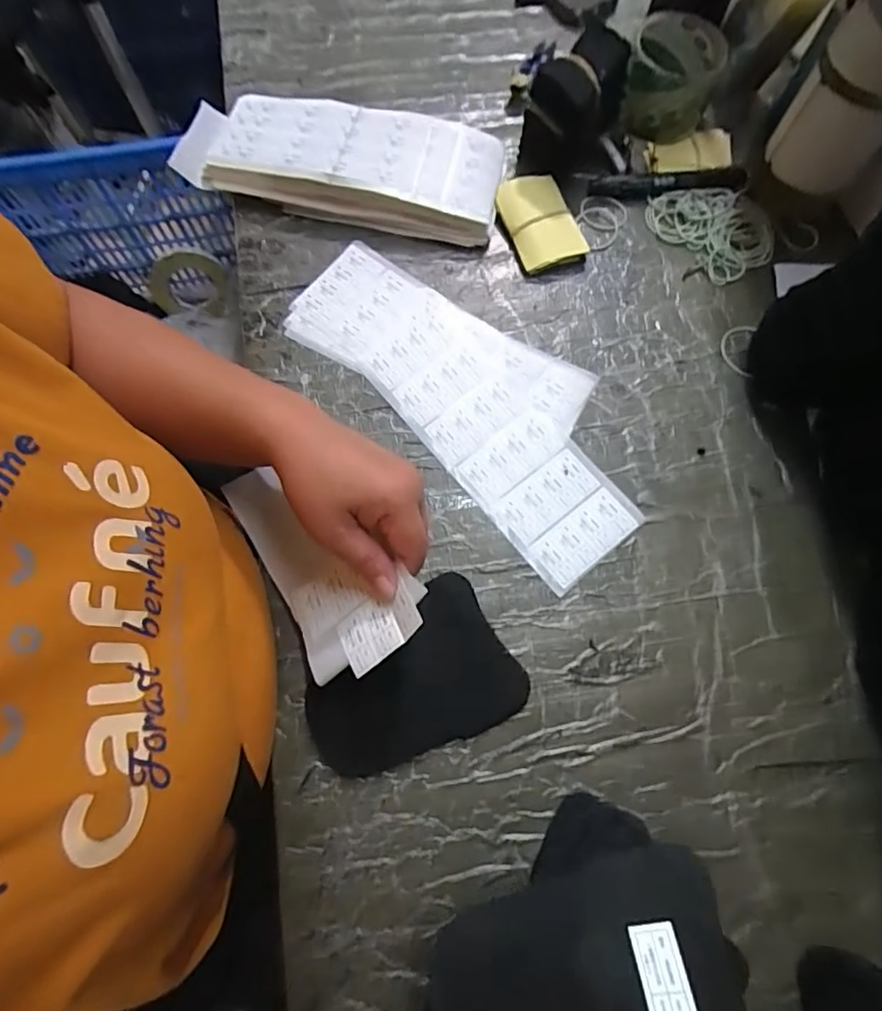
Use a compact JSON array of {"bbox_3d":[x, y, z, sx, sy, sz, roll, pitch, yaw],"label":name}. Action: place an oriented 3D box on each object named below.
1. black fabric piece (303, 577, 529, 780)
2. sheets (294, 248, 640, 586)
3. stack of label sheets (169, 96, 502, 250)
[{"bbox_3d":[-0.023,0.128,0.394,0.144,0.008,0.102,-30,78,-7],"label":"black fabric piece"},{"bbox_3d":[0.027,-0.099,0.471,0.146,0.019,0.340,-43,75,-13],"label":"sheets"},{"bbox_3d":[-0.088,-0.319,0.527,0.282,0.056,0.103,10,73,3],"label":"stack of label sheets"}]

